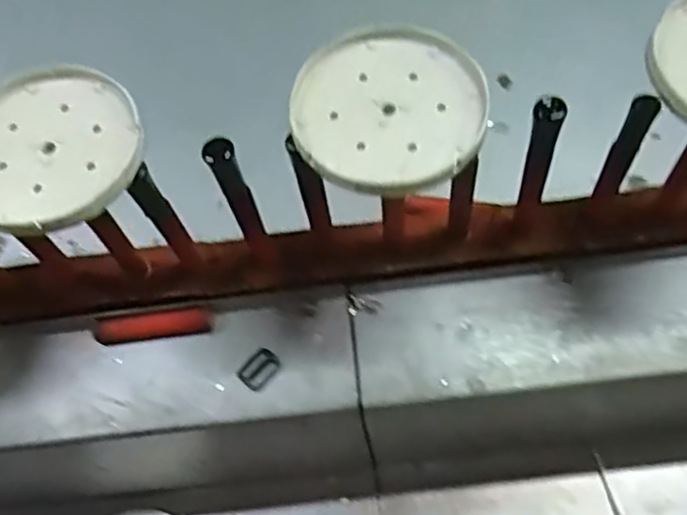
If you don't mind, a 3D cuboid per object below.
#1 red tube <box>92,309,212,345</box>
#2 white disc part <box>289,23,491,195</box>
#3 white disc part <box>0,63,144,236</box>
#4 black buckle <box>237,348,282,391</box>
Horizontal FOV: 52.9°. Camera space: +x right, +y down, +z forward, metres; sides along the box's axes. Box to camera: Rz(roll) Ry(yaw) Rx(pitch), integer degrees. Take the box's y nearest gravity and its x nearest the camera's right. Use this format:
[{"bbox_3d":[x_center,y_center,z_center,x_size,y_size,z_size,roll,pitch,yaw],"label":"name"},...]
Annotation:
[{"bbox_3d":[-0.147,0.054,0.539,0.087,0.025,0.016,-8,65,-6],"label":"red tube"},{"bbox_3d":[0.026,-0.089,0.396,0.107,0.013,0.113,1,65,-1],"label":"white disc part"},{"bbox_3d":[-0.176,-0.067,0.406,0.106,0.016,0.119,-39,72,-18],"label":"white disc part"},{"bbox_3d":[-0.064,0.085,0.528,0.031,0.006,0.023,-41,72,-18],"label":"black buckle"}]

